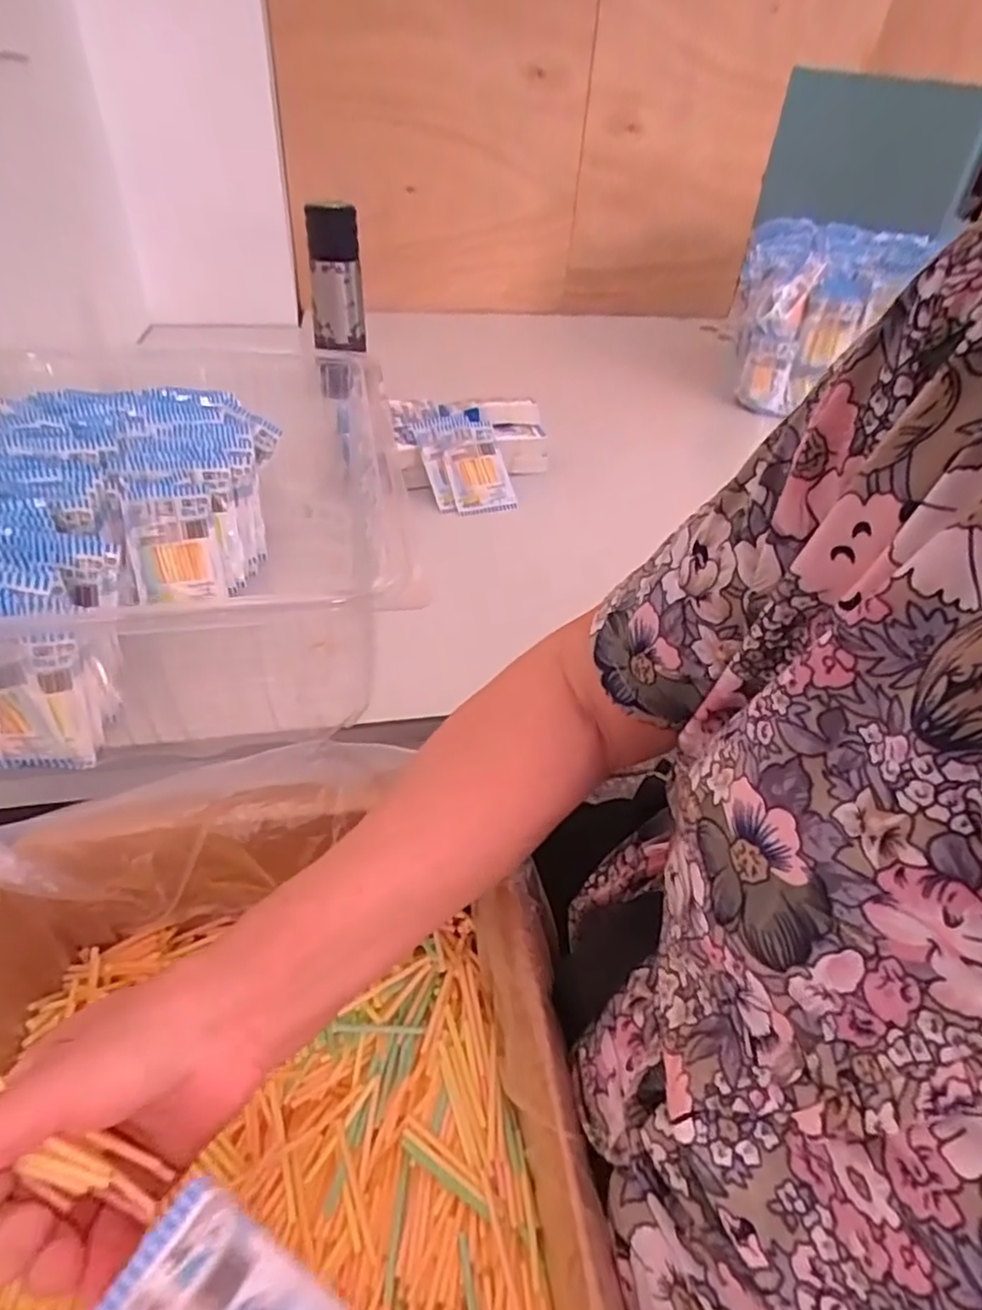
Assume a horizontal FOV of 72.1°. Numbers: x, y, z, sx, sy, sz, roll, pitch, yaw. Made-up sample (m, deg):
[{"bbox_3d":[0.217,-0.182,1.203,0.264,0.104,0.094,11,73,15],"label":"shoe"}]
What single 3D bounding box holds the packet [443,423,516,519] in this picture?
[{"bbox_3d":[-0.015,-0.200,0.728,0.066,0.013,0.097,-13,82,-19],"label":"packet"}]

